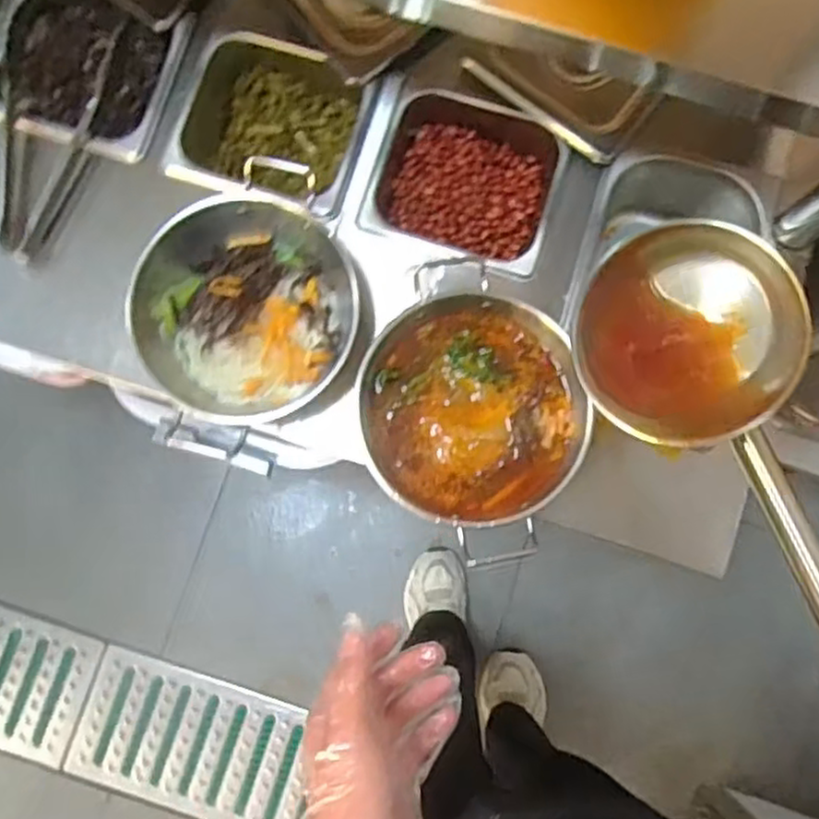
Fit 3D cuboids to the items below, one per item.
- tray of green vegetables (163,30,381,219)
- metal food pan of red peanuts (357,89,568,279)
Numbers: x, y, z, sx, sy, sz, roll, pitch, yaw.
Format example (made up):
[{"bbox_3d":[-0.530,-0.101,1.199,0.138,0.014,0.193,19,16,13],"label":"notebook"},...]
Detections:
[{"bbox_3d":[-0.129,-0.267,0.715,0.175,0.088,0.156,15,81,4],"label":"tray of green vegetables"},{"bbox_3d":[0.057,-0.216,0.697,0.170,0.063,0.165,20,83,4],"label":"metal food pan of red peanuts"}]

